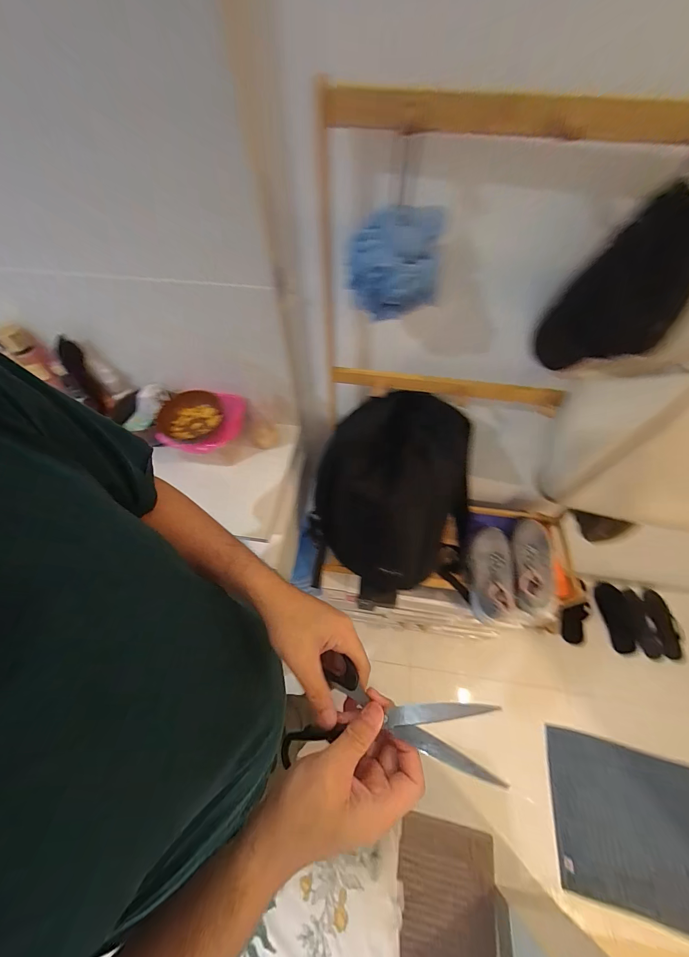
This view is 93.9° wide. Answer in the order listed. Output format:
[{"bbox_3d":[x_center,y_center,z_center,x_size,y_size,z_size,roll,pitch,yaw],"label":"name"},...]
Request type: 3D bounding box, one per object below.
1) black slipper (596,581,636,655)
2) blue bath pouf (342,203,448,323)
[{"bbox_3d":[1.105,0.559,1.311,0.105,0.034,0.263,11,59,7],"label":"black slipper"},{"bbox_3d":[0.063,-0.273,0.428,0.118,0.122,0.094,8,58,5],"label":"blue bath pouf"}]

